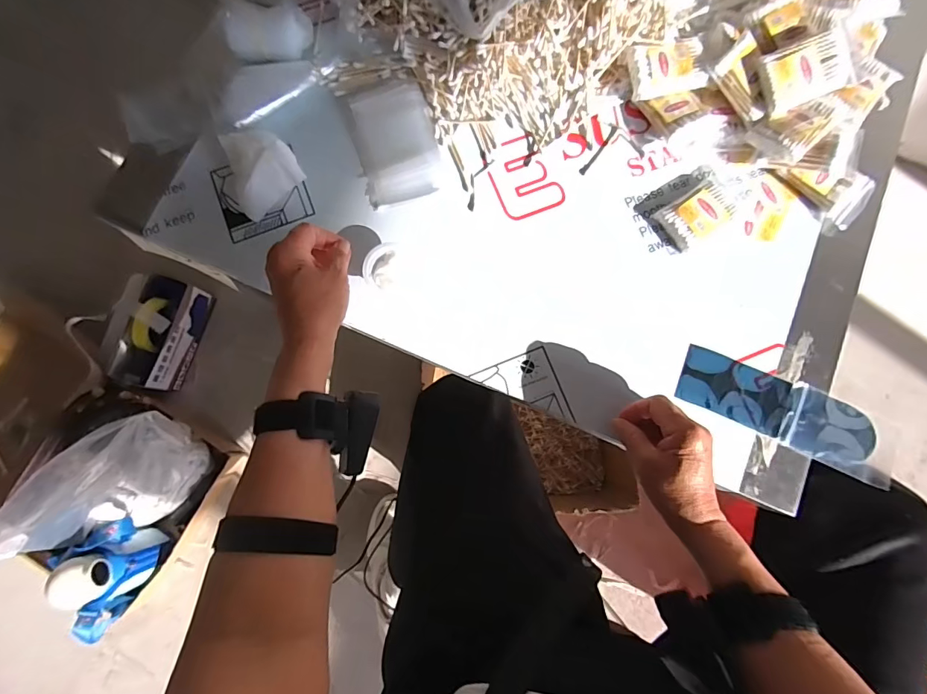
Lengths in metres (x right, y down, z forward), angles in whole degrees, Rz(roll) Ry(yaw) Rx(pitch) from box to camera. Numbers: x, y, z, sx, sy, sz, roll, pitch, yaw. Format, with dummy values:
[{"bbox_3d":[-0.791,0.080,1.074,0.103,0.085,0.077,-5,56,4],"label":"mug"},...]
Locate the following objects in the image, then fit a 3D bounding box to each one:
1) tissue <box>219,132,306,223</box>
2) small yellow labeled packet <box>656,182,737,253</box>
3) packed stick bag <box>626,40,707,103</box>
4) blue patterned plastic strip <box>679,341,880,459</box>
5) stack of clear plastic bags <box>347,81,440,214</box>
[{"bbox_3d":[-0.213,-0.186,0.456,0.074,0.047,0.075,-34,81,-6],"label":"tissue"},{"bbox_3d":[0.252,-0.143,0.469,0.079,0.019,0.049,-33,81,-6],"label":"small yellow labeled packet"},{"bbox_3d":[0.220,-0.299,0.470,0.077,0.012,0.054,-6,95,3],"label":"packed stick bag"},{"bbox_3d":[0.314,0.059,0.443,0.187,0.008,0.062,24,83,6],"label":"blue patterned plastic strip"},{"bbox_3d":[-0.073,-0.227,0.486,0.085,0.012,0.134,-12,80,-3],"label":"stack of clear plastic bags"}]

